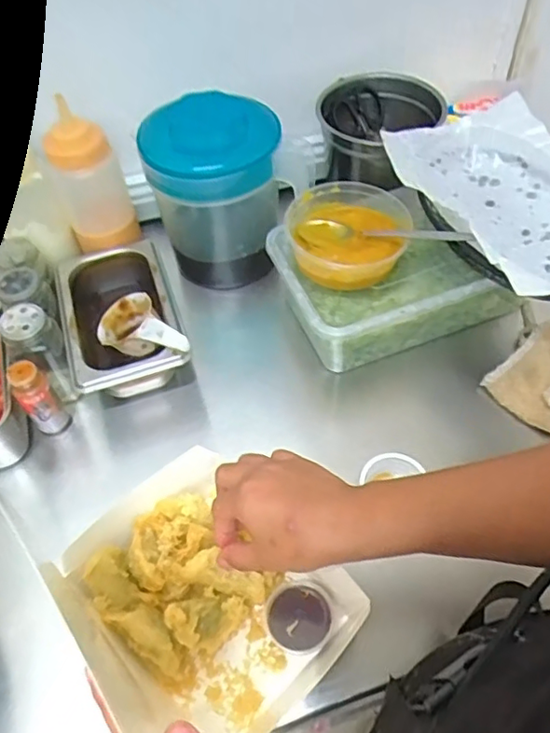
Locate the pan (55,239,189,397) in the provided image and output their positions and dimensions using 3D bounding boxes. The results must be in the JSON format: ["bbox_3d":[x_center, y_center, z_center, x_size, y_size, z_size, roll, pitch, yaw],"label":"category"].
[{"bbox_3d":[-0.147,-0.041,0.577,0.106,0.072,0.164,-16,55,-9],"label":"pan"}]

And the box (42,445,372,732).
[{"bbox_3d":[-0.052,0.166,0.428,0.188,0.053,0.161,36,63,26],"label":"box"}]

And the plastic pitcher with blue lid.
[{"bbox_3d":[-0.053,-0.174,0.606,0.127,0.173,0.112,11,55,11],"label":"plastic pitcher with blue lid"}]

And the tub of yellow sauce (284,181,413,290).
[{"bbox_3d":[0.068,-0.125,0.556,0.111,0.034,0.111,-2,54,2],"label":"tub of yellow sauce"}]

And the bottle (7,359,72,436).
[{"bbox_3d":[-0.210,0.031,0.522,0.028,0.087,0.026,-2,54,2],"label":"bottle"}]

